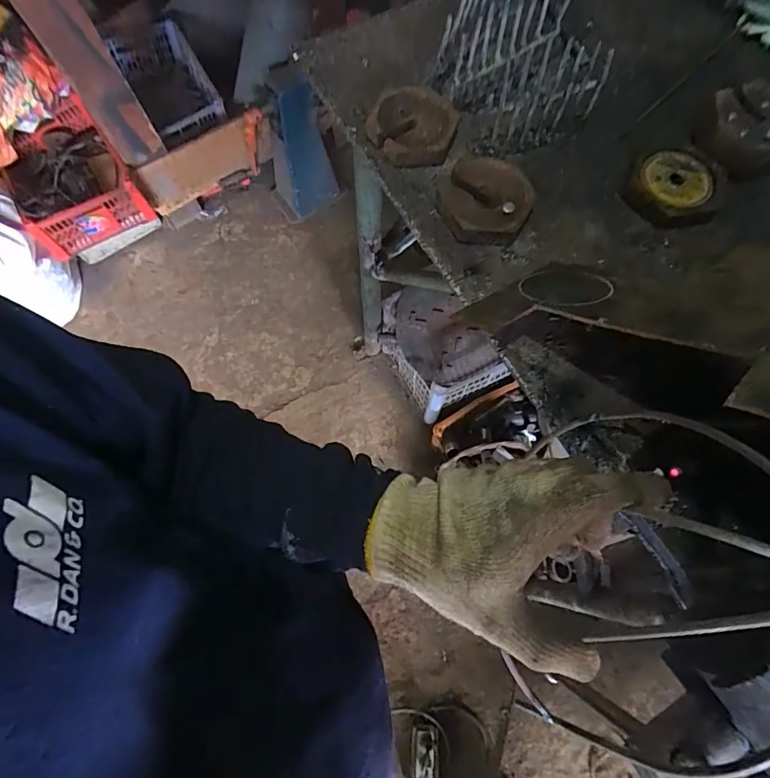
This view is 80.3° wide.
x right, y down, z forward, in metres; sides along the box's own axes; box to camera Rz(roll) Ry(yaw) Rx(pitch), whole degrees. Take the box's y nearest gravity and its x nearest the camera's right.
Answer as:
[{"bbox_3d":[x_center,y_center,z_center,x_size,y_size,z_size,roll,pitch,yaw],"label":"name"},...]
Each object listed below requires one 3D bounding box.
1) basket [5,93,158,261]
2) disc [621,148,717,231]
[{"bbox_3d":[-0.966,-0.658,1.424,0.309,0.231,0.420,-29,72,-8],"label":"basket"},{"bbox_3d":[0.337,-0.231,0.528,0.094,0.027,0.095,0,71,1],"label":"disc"}]

